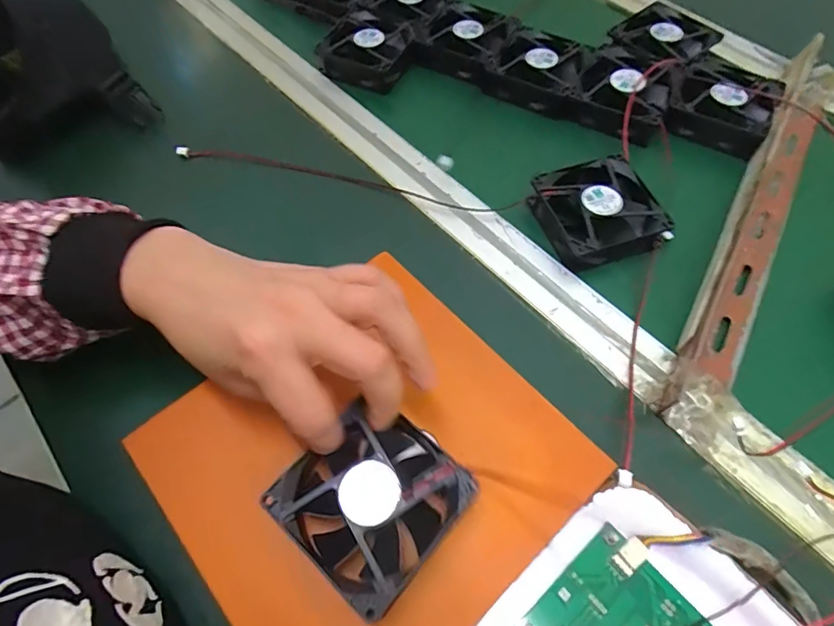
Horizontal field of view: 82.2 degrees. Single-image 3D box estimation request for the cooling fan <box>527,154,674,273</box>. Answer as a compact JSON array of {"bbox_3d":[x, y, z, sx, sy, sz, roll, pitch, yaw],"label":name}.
[{"bbox_3d":[0.139,-0.079,0.371,0.081,0.031,0.084,-14,60,-11],"label":"cooling fan"}]

